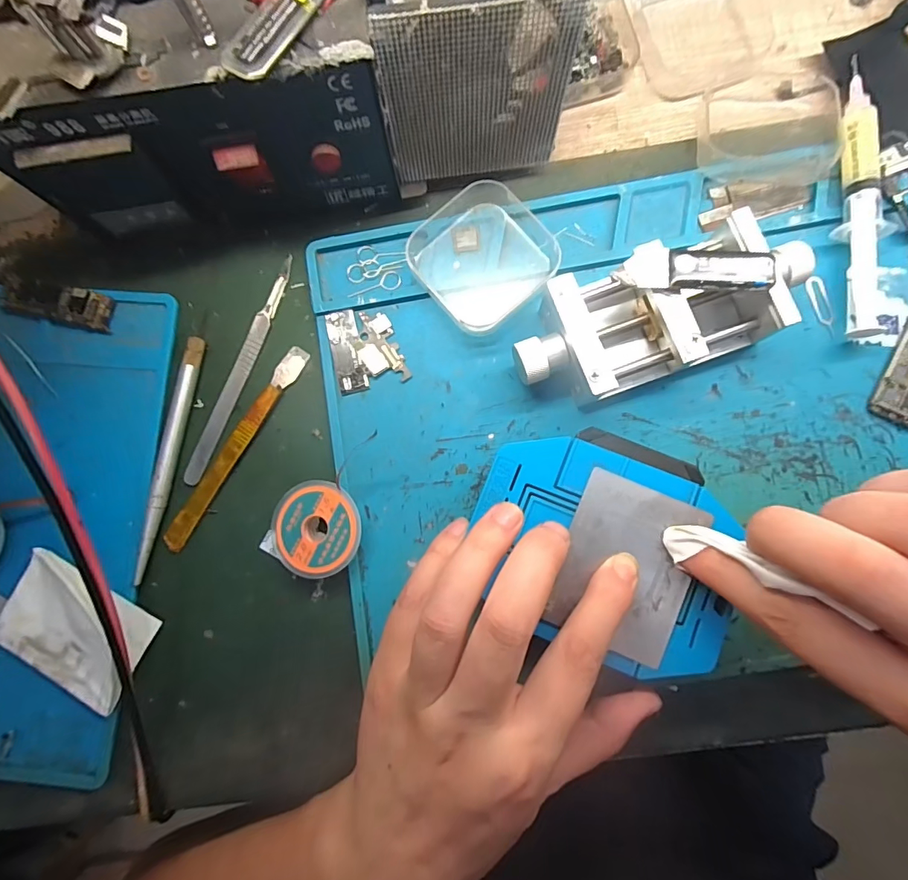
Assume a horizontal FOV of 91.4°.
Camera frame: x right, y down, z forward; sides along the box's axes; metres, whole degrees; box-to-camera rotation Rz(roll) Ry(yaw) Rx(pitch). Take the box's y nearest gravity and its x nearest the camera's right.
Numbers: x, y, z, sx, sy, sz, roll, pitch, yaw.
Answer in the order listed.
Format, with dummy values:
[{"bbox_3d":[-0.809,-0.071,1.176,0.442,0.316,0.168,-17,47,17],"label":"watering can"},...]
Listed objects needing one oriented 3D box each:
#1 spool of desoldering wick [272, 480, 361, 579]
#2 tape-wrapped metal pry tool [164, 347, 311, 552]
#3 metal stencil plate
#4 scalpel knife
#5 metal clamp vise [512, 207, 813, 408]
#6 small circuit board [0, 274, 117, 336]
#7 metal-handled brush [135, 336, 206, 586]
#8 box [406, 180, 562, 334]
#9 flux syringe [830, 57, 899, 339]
[{"bbox_3d":[-0.067,0.043,0.220,0.042,0.012,0.044,0,86,4],"label":"spool of desoldering wick"},{"bbox_3d":[-0.113,0.003,0.229,0.012,0.006,0.120,33,89,5],"label":"tape-wrapped metal pry tool"},{"bbox_3d":[0.074,0.054,0.192,0.053,0.004,0.070,22,84,6],"label":"metal stencil plate"},{"bbox_3d":[-0.113,-0.037,0.235,0.009,0.007,0.127,21,88,5],"label":"scalpel knife"},{"bbox_3d":[0.095,-0.058,0.210,0.136,0.031,0.055,-20,85,2],"label":"metal clamp vise"},{"bbox_3d":[-0.212,-0.073,0.237,0.060,0.006,0.020,12,87,5],"label":"small circuit board"},{"bbox_3d":[-0.148,0.008,0.228,0.009,0.009,0.124,10,87,4],"label":"metal-handled brush"},{"bbox_3d":[0.015,-0.095,0.225,0.066,0.015,0.067,-41,85,0],"label":"box"},{"bbox_3d":[0.199,-0.120,0.217,0.021,0.014,0.133,-3,86,4],"label":"flux syringe"}]

